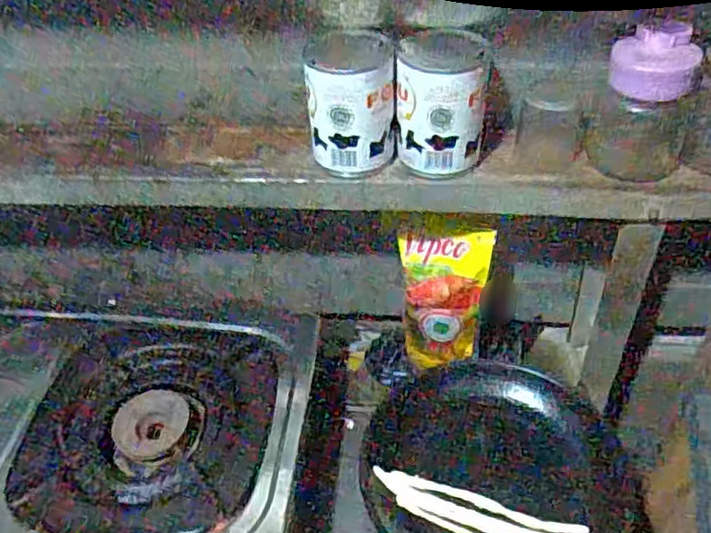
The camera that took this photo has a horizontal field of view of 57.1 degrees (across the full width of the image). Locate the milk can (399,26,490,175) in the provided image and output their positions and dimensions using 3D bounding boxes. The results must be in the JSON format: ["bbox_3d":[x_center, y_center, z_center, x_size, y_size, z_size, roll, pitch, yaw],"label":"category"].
[{"bbox_3d":[0.072,-0.137,0.540,0.071,0.099,0.071,6,47,13],"label":"milk can"}]

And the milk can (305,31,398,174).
[{"bbox_3d":[-0.003,-0.138,0.548,0.072,0.101,0.070,-2,46,5],"label":"milk can"}]

